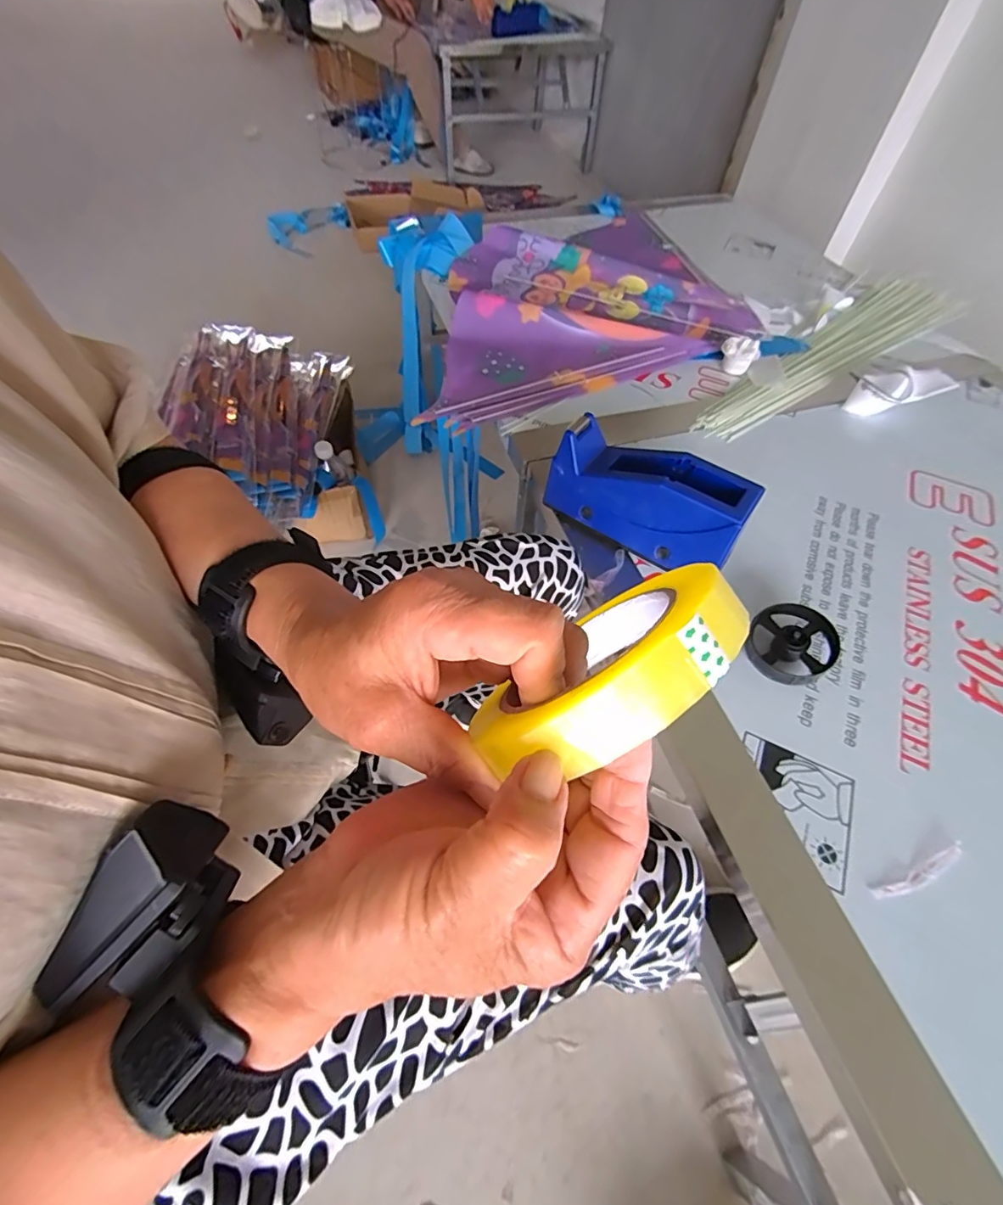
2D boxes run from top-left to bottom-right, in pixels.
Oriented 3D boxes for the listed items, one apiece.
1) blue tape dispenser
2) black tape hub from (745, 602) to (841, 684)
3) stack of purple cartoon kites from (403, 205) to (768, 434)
[{"bbox_3d":[0.143,-0.105,0.524,0.189,0.095,0.075,33,60,19],"label":"blue tape dispenser"},{"bbox_3d":[0.268,0.038,0.473,0.071,0.033,0.072,1,55,-2],"label":"black tape hub"},{"bbox_3d":[0.103,-0.526,0.853,0.600,0.034,0.536,-18,58,-14],"label":"stack of purple cartoon kites"}]

